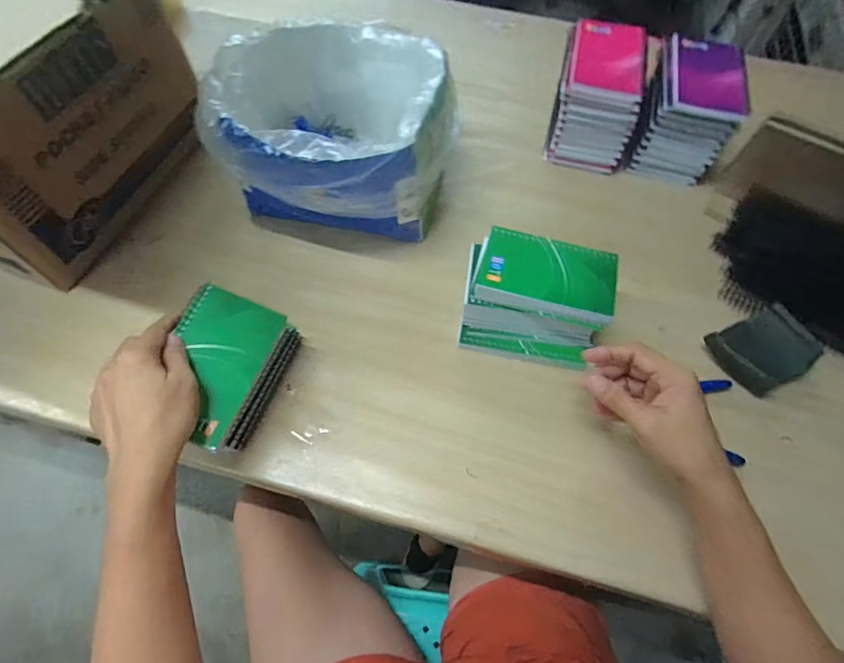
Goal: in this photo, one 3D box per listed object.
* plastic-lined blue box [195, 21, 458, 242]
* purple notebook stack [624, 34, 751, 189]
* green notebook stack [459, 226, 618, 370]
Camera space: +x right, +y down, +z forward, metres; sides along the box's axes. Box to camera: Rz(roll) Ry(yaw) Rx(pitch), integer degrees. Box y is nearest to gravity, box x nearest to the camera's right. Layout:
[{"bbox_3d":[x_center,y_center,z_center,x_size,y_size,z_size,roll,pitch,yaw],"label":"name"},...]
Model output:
[{"bbox_3d":[-0.091,-0.218,0.521,0.242,0.135,0.216,7,62,2],"label":"plastic-lined blue box"},{"bbox_3d":[0.327,-0.276,0.585,0.093,0.116,0.126,12,62,5],"label":"purple notebook stack"},{"bbox_3d":[0.115,-0.033,0.470,0.141,0.079,0.105,11,62,5],"label":"green notebook stack"}]

